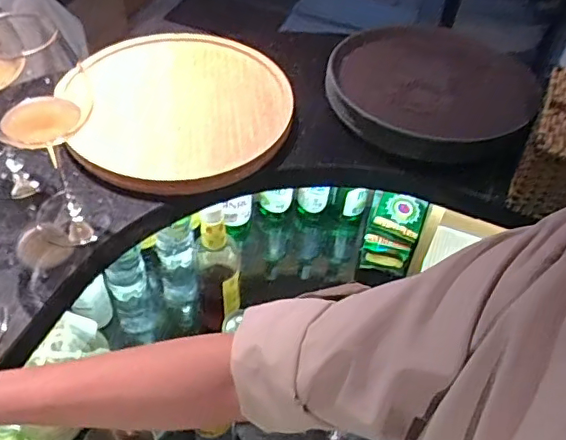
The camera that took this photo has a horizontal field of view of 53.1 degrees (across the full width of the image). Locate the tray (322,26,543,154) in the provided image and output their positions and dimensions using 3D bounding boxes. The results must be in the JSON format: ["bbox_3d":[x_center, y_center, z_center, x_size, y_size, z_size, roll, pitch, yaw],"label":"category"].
[{"bbox_3d":[0.189,-0.177,0.757,0.273,0.051,0.279,3,49,-3],"label":"tray"}]

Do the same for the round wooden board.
[{"bbox_3d":[-0.132,-0.142,0.709,0.266,0.033,0.276,5,57,-8],"label":"round wooden board"}]

